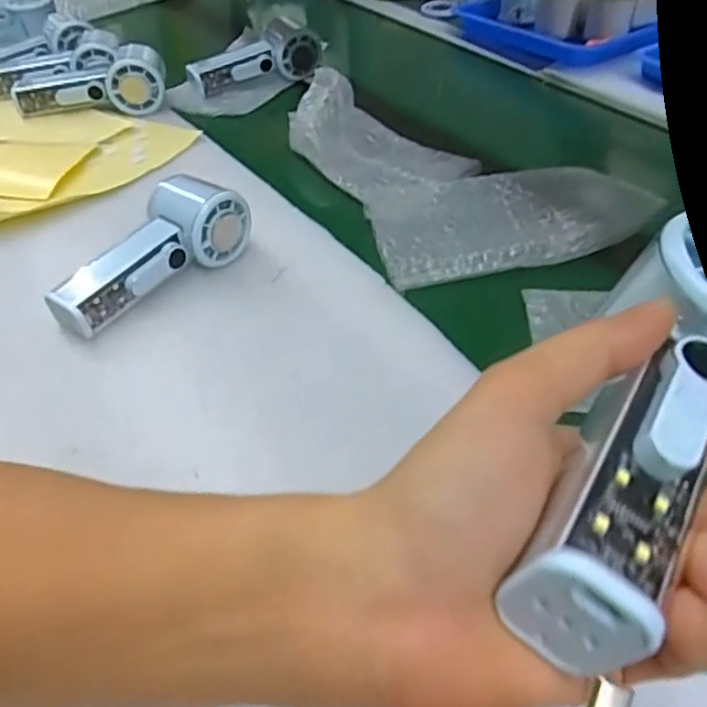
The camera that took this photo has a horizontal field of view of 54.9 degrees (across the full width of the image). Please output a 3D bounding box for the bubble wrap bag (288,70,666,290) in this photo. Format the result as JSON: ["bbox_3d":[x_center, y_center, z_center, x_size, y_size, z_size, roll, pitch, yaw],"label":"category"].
[{"bbox_3d":[0.083,-0.169,0.596,0.215,0.044,0.292,-12,43,-12],"label":"bubble wrap bag"}]

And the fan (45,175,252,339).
[{"bbox_3d":[-0.148,-0.076,0.492,0.054,0.051,0.151,27,49,28],"label":"fan"}]

